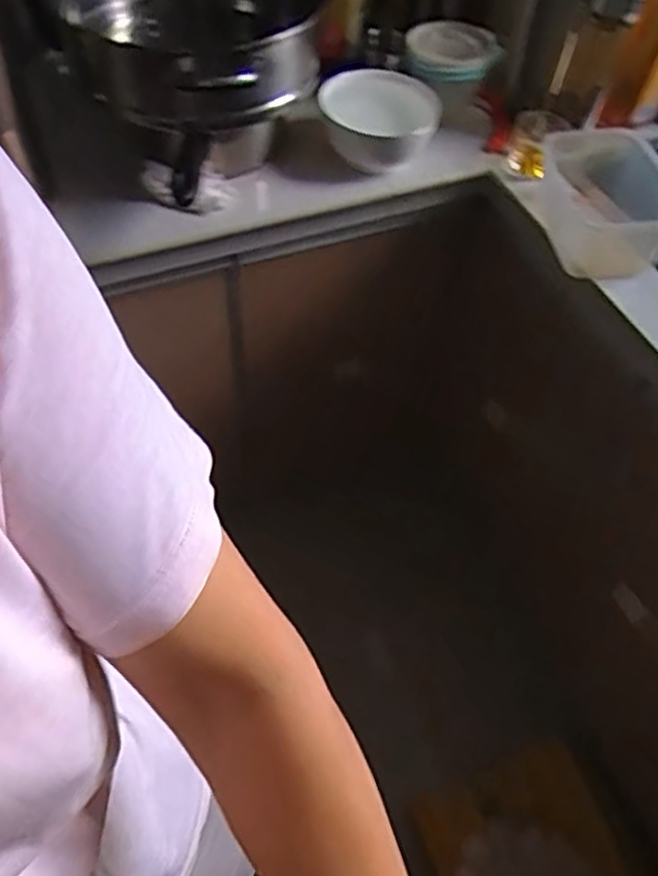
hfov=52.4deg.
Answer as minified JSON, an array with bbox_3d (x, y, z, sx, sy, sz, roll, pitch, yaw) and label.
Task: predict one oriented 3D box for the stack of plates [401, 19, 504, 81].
[{"bbox_3d":[0.149,-0.459,0.798,0.114,0.033,0.091,38,62,21],"label":"stack of plates"}]

